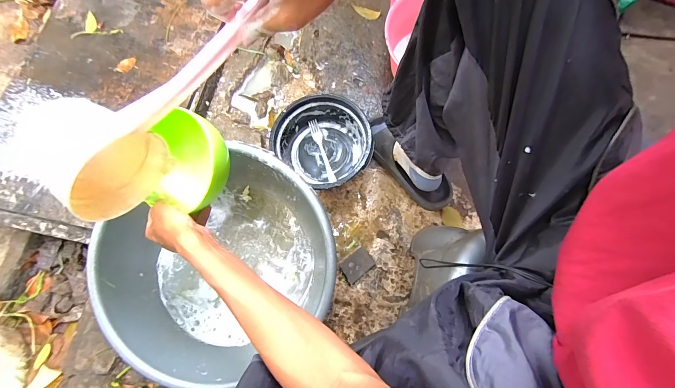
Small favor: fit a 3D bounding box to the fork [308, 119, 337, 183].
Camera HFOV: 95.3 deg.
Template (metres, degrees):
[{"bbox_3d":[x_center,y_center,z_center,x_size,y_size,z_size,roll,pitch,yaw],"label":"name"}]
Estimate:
[{"bbox_3d":[-0.037,-0.110,0.784,0.025,0.016,0.170,-17,76,-6],"label":"fork"}]

